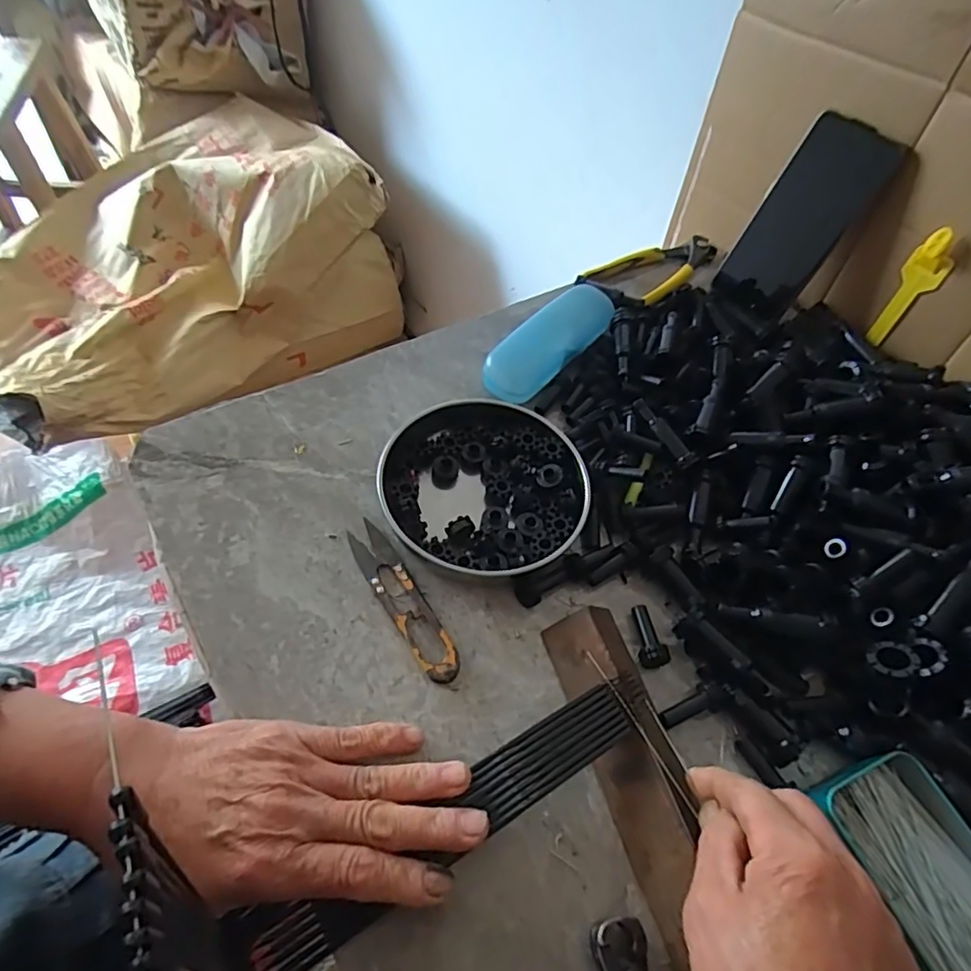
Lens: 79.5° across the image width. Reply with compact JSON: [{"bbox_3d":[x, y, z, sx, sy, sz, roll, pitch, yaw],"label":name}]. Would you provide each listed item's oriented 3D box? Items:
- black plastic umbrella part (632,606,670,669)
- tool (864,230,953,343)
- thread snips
[{"bbox_3d":[0.100,0.094,0.367,0.020,0.018,0.039,-12,58,-16],"label":"black plastic umbrella part"},{"bbox_3d":[0.362,-0.166,0.500,0.031,0.109,0.014,39,59,18],"label":"tool"},{"bbox_3d":[-0.053,0.070,0.364,0.025,0.008,0.117,-26,63,-23],"label":"thread snips"}]

